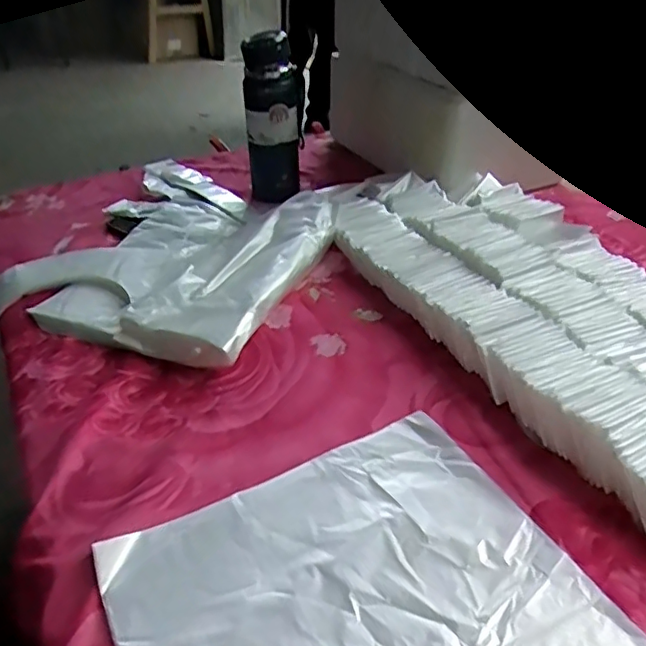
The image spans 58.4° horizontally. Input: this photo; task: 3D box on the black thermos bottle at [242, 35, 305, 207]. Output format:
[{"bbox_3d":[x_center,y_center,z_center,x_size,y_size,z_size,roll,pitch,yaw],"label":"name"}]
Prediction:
[{"bbox_3d":[-0.070,-0.294,0.854,0.081,0.233,0.081,-3,36,-6],"label":"black thermos bottle"}]

